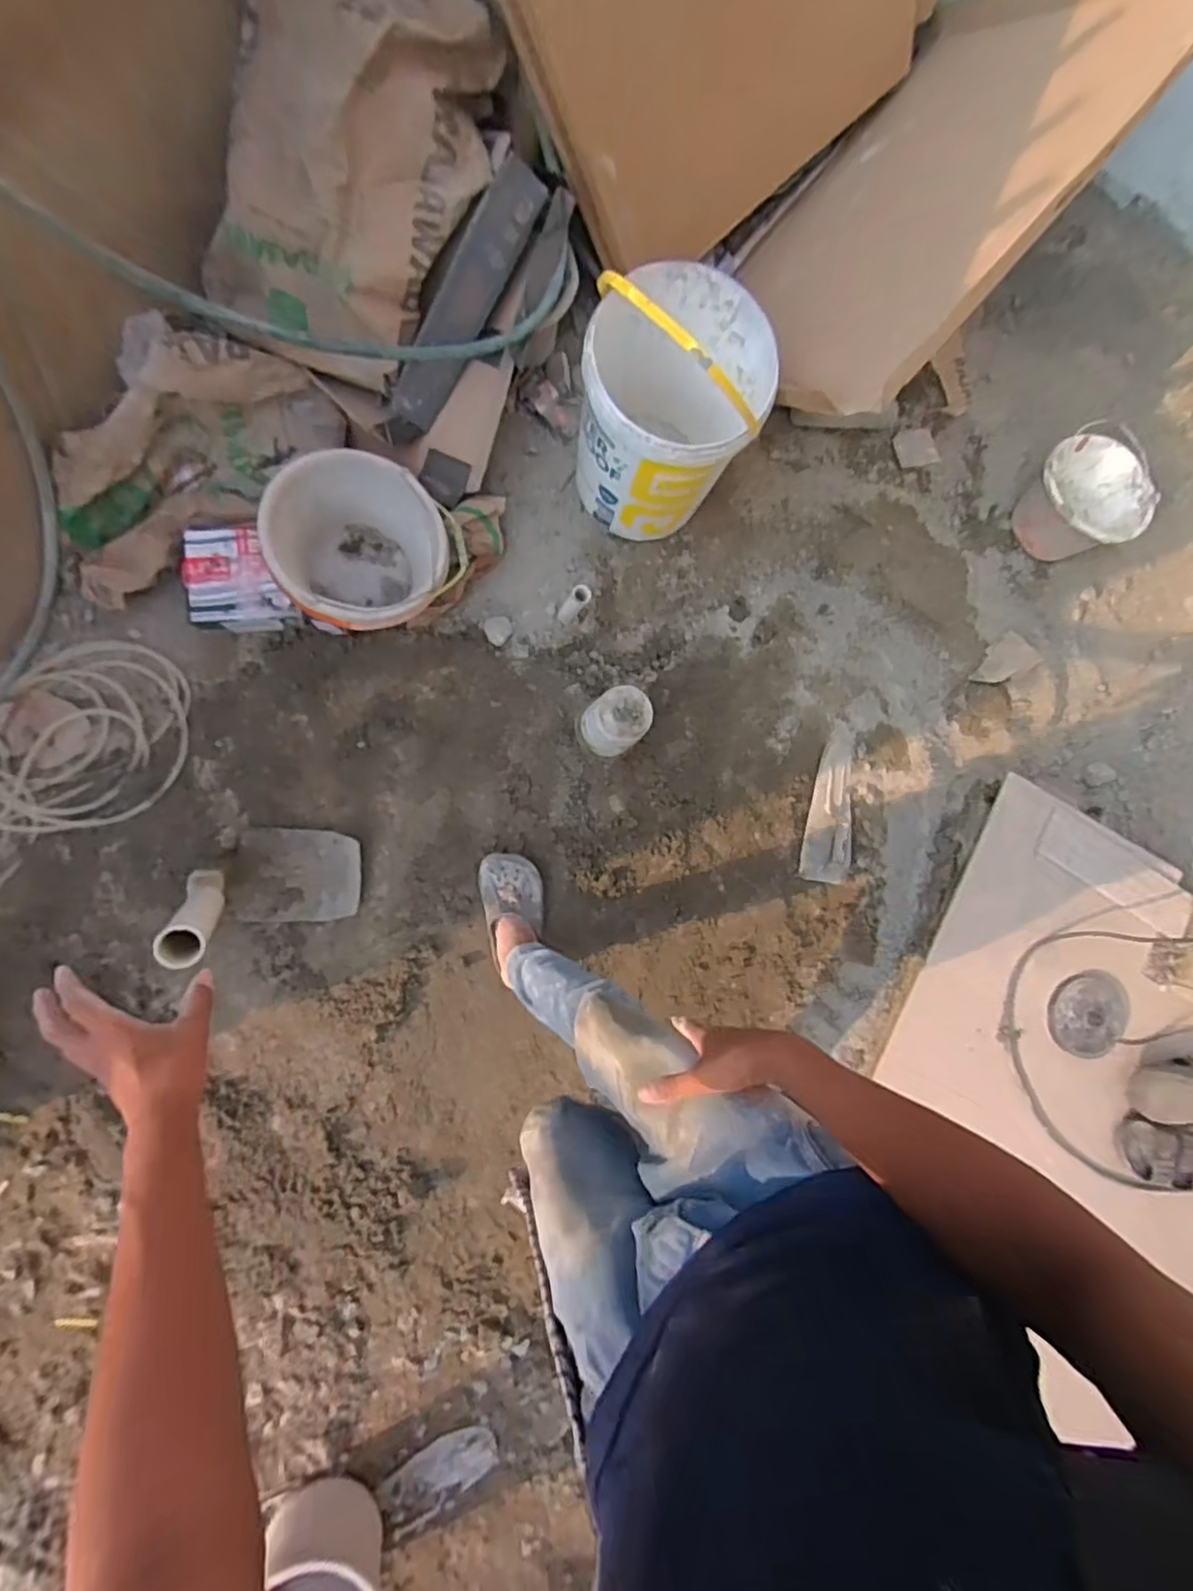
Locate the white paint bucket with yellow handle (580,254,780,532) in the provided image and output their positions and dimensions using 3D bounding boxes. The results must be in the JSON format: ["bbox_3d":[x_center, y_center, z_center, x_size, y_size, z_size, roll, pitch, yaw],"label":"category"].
[{"bbox_3d":[0.126,-0.675,1.154,0.291,0.407,0.306,0,87,-9],"label":"white paint bucket with yellow handle"}]

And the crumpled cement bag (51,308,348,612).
[{"bbox_3d":[-0.729,-0.584,1.156,0.550,0.174,0.277,-43,93,-9],"label":"crumpled cement bag"}]

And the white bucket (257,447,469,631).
[{"bbox_3d":[-0.402,-0.421,1.174,0.296,0.230,0.270,0,87,-9],"label":"white bucket"}]

